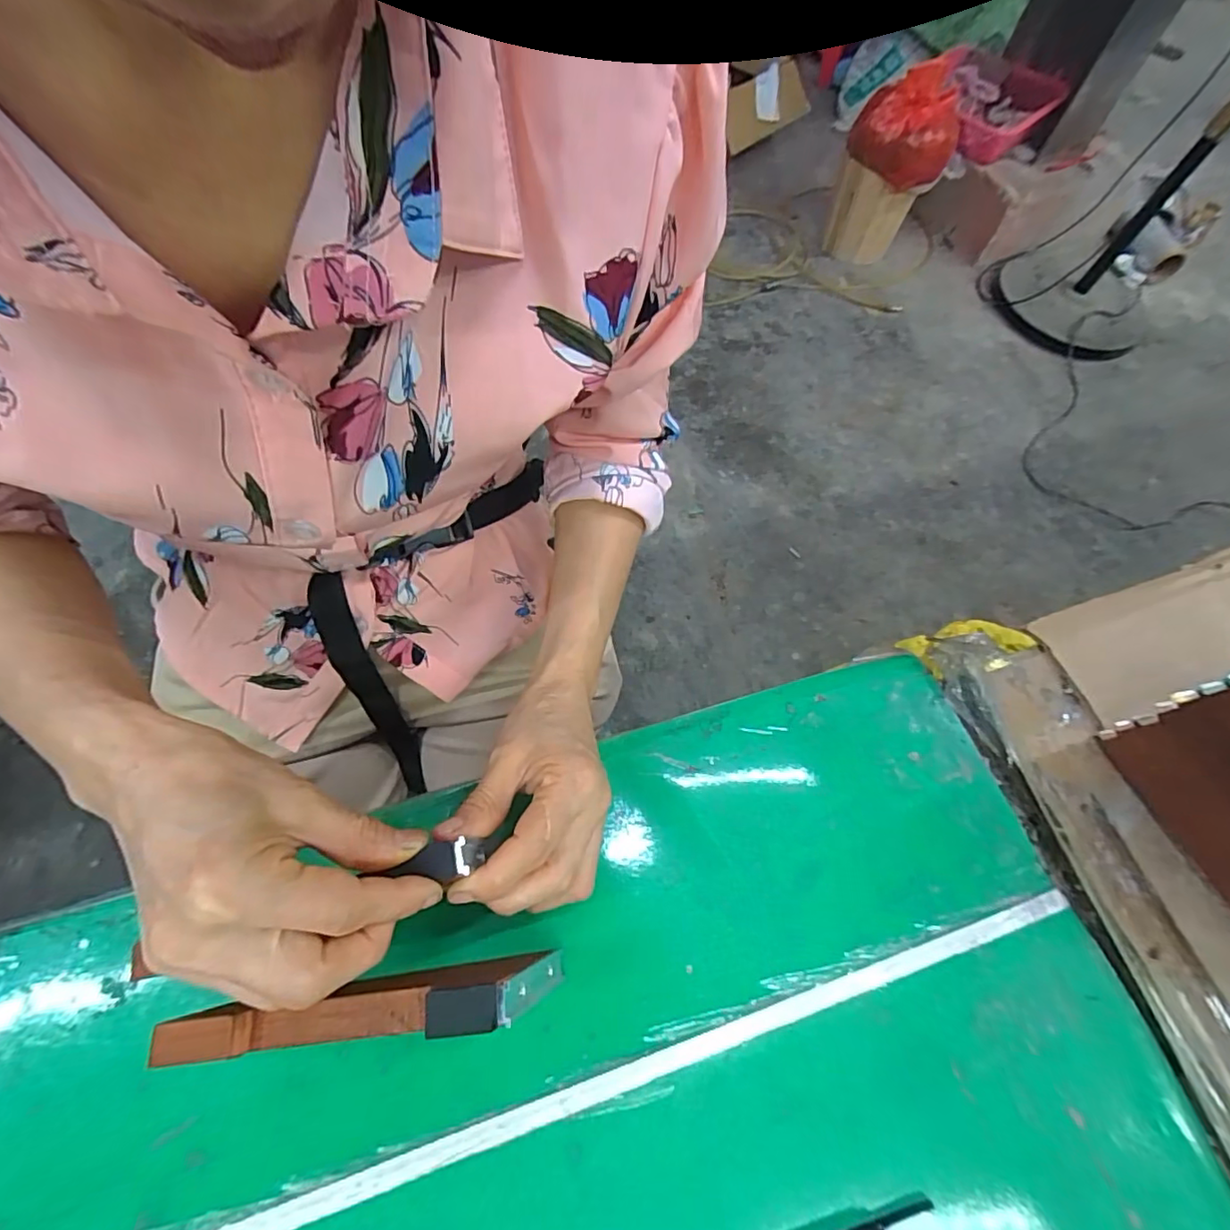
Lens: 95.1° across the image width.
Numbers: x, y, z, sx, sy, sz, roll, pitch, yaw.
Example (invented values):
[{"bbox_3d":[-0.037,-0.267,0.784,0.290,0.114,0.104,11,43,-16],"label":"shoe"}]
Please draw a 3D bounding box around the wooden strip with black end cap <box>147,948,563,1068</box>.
[{"bbox_3d":[-0.103,0.160,0.226,0.170,0.020,0.020,-13,65,6],"label":"wooden strip with black end cap"}]

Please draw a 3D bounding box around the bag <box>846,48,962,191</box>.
[{"bbox_3d":[0.689,-1.154,1.320,0.236,0.183,0.165,23,65,8],"label":"bag"}]

